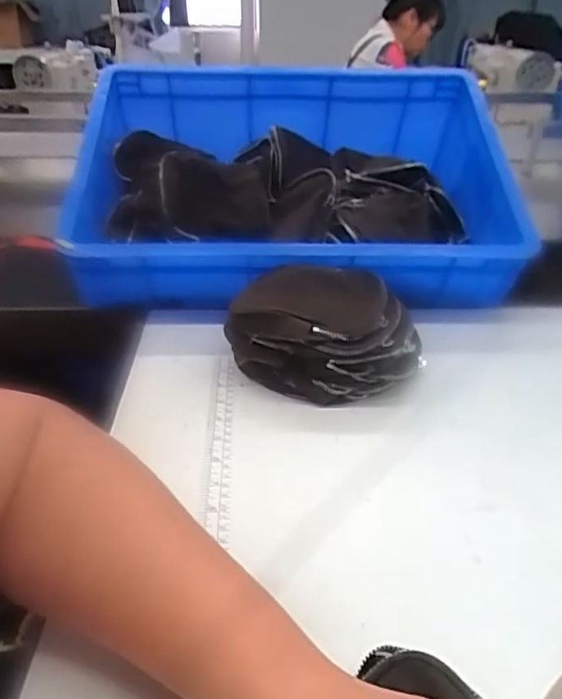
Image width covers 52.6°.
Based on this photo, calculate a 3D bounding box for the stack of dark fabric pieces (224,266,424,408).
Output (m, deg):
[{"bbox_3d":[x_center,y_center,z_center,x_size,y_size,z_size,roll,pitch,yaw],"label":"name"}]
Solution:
[{"bbox_3d":[0.033,-0.017,0.536,0.177,0.076,0.125,17,34,27],"label":"stack of dark fabric pieces"}]

